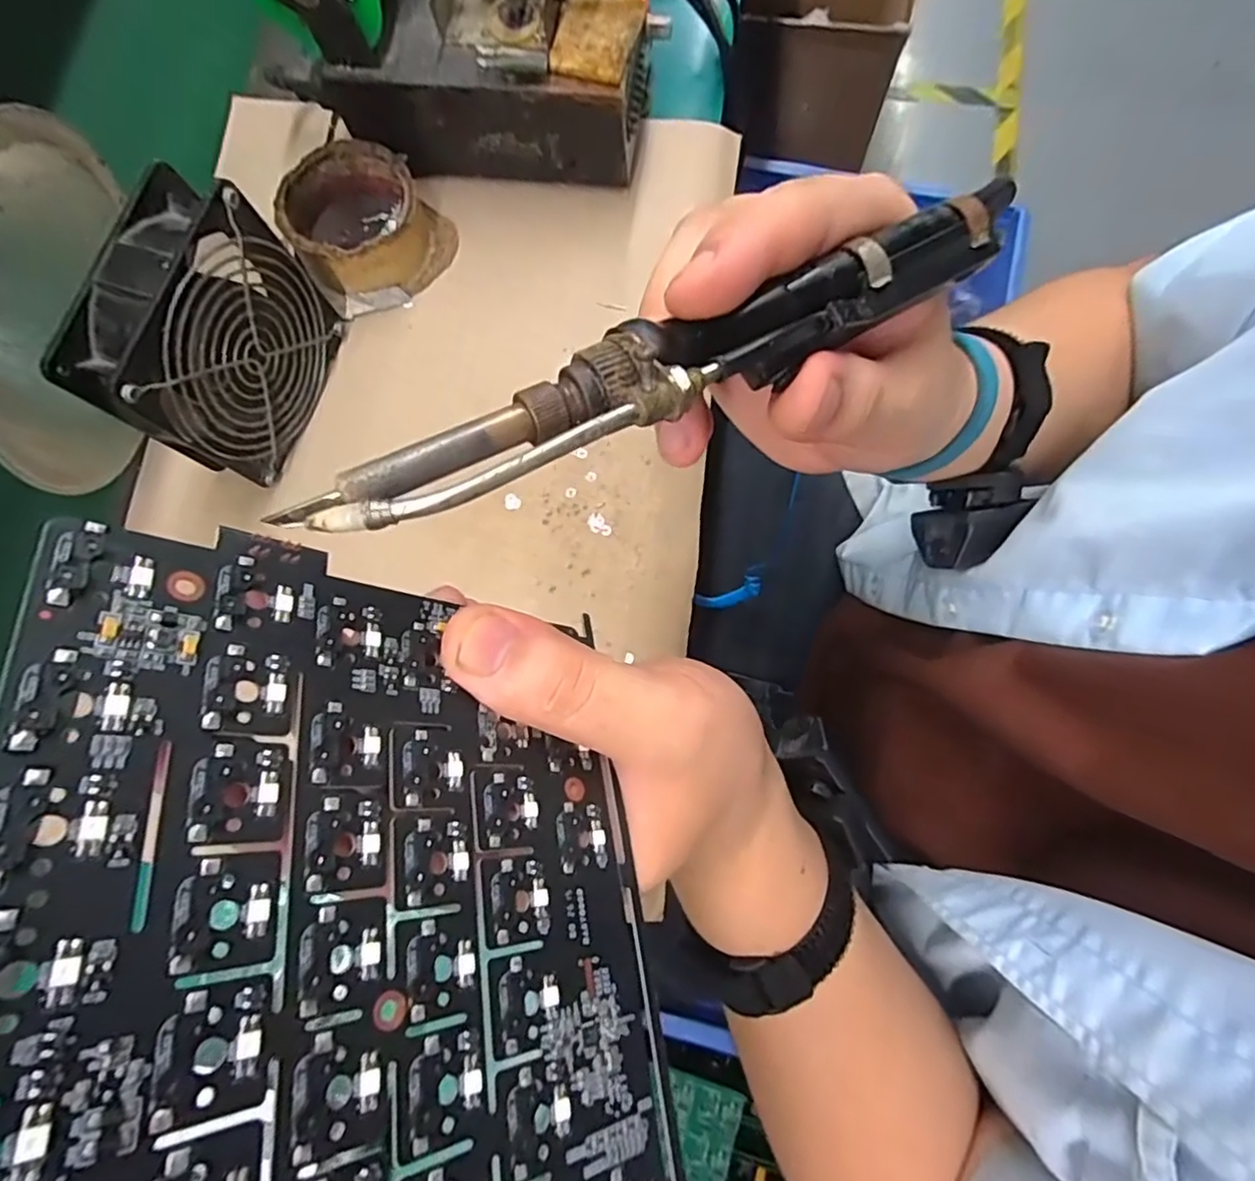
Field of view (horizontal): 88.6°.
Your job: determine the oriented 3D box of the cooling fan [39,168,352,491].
[{"bbox_3d":[-0.222,-0.134,0.349,0.049,0.116,0.122,18,80,4],"label":"cooling fan"}]

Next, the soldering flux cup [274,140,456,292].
[{"bbox_3d":[-0.167,-0.235,0.407,0.085,0.042,0.091,0,79,1],"label":"soldering flux cup"}]

